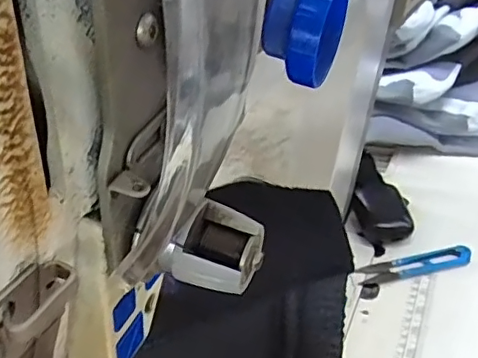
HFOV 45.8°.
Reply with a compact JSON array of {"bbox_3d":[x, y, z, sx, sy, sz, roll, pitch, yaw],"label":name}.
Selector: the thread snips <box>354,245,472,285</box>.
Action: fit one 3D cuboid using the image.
[{"bbox_3d":[0.174,0.085,0.564,0.116,0.009,0.028,-10,34,-7],"label":"thread snips"}]

